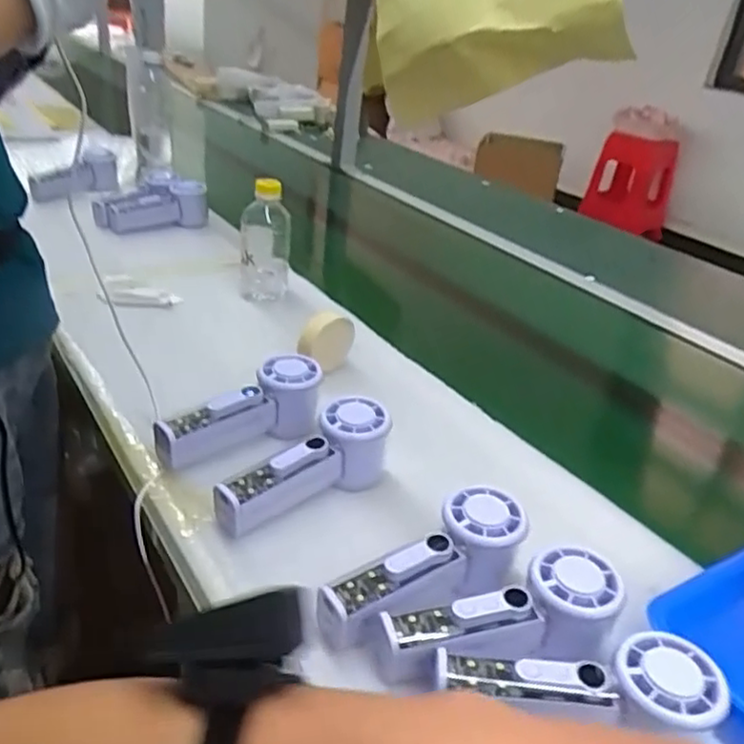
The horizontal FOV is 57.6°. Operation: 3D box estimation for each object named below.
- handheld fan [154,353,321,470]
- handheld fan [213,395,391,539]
[{"bbox_3d":[-0.113,0.033,0.578,0.142,0.060,0.044,-12,34,-30],"label":"handheld fan"},{"bbox_3d":[-0.053,0.073,0.526,0.146,0.063,0.049,-15,36,-34],"label":"handheld fan"}]

